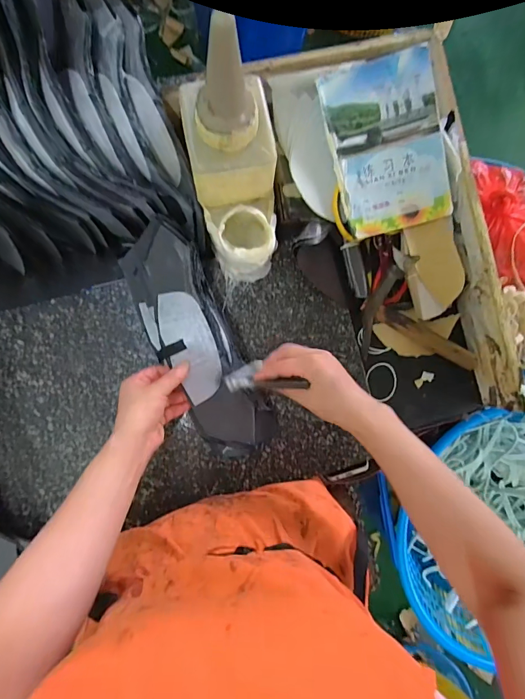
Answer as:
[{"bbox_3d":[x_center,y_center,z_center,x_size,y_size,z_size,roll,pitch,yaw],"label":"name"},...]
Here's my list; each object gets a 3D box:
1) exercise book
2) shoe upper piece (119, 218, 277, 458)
[{"bbox_3d":[0.167,-0.269,0.509,0.140,0.013,0.212,-15,102,5],"label":"exercise book"},{"bbox_3d":[-0.088,-0.001,0.509,0.096,0.071,0.323,-26,94,-5],"label":"shoe upper piece"}]

